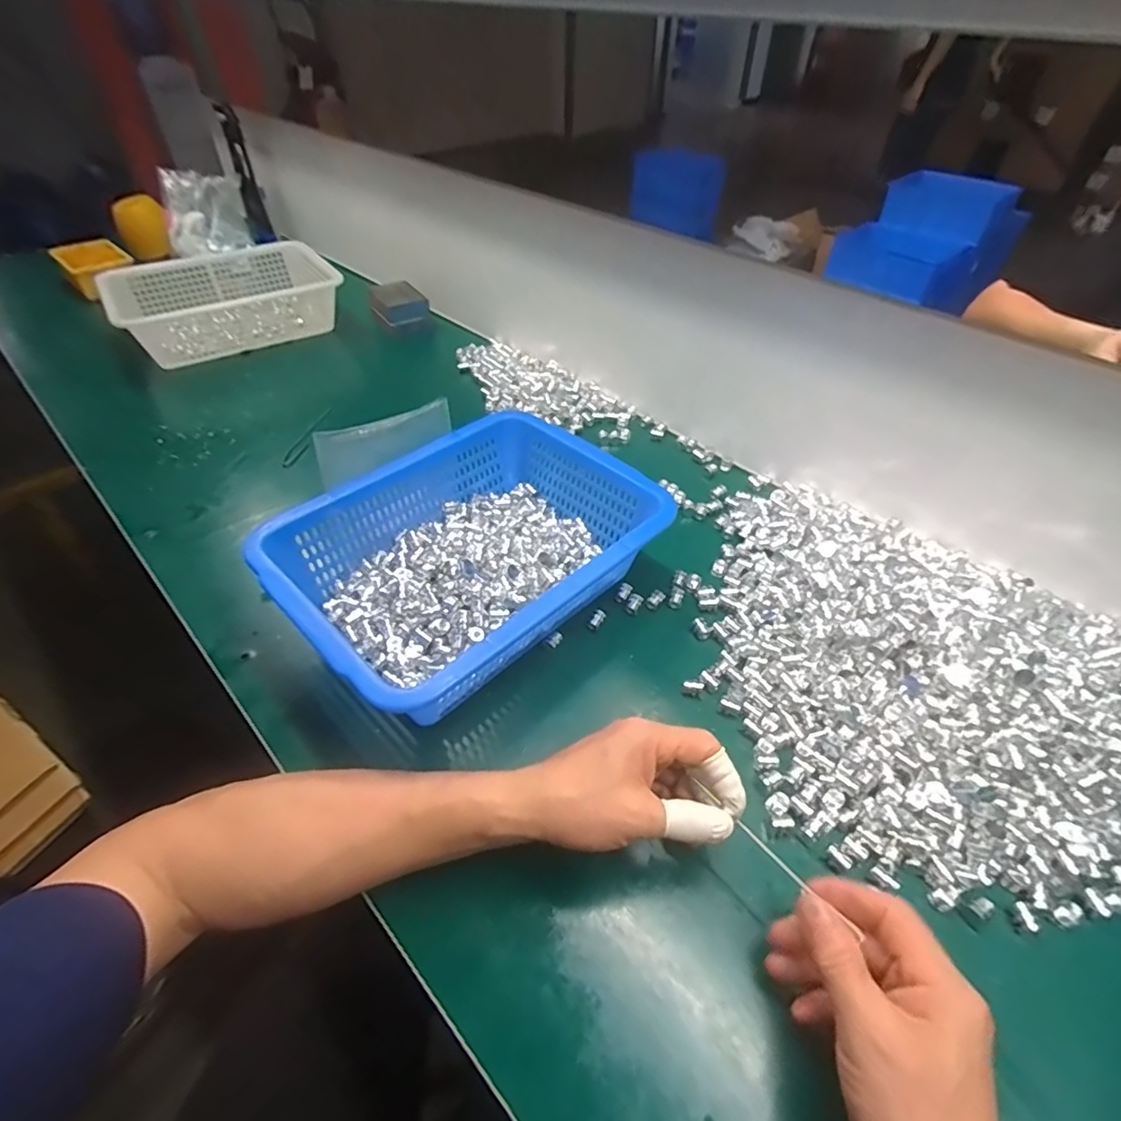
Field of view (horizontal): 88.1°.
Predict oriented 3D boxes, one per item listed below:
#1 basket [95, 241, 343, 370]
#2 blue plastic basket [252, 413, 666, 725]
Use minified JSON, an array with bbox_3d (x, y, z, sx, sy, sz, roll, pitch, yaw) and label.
[{"bbox_3d":[-0.526,-0.411,0.916,0.308,0.079,0.230,-28,52,-26],"label":"basket"},{"bbox_3d":[-0.073,0.000,0.510,0.302,0.097,0.226,-34,55,-30],"label":"blue plastic basket"}]

